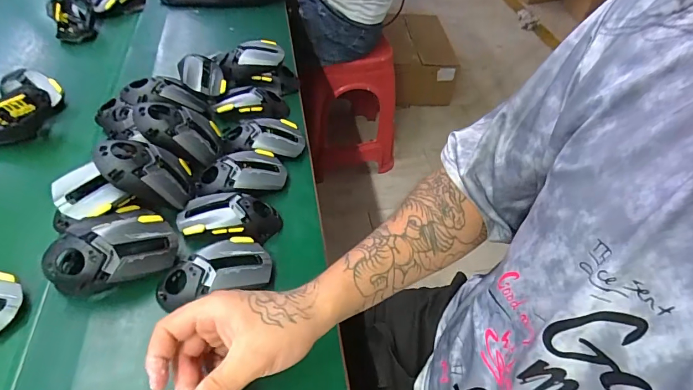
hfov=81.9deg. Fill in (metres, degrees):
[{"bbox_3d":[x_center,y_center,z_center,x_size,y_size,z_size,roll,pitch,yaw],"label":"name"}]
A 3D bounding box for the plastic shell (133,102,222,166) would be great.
[{"bbox_3d":[-0.221,-0.083,0.536,0.047,0.114,0.065,-15,61,27],"label":"plastic shell"}]

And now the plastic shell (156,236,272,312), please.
[{"bbox_3d":[-0.145,0.081,0.437,0.118,0.037,0.059,-11,51,-17],"label":"plastic shell"}]

